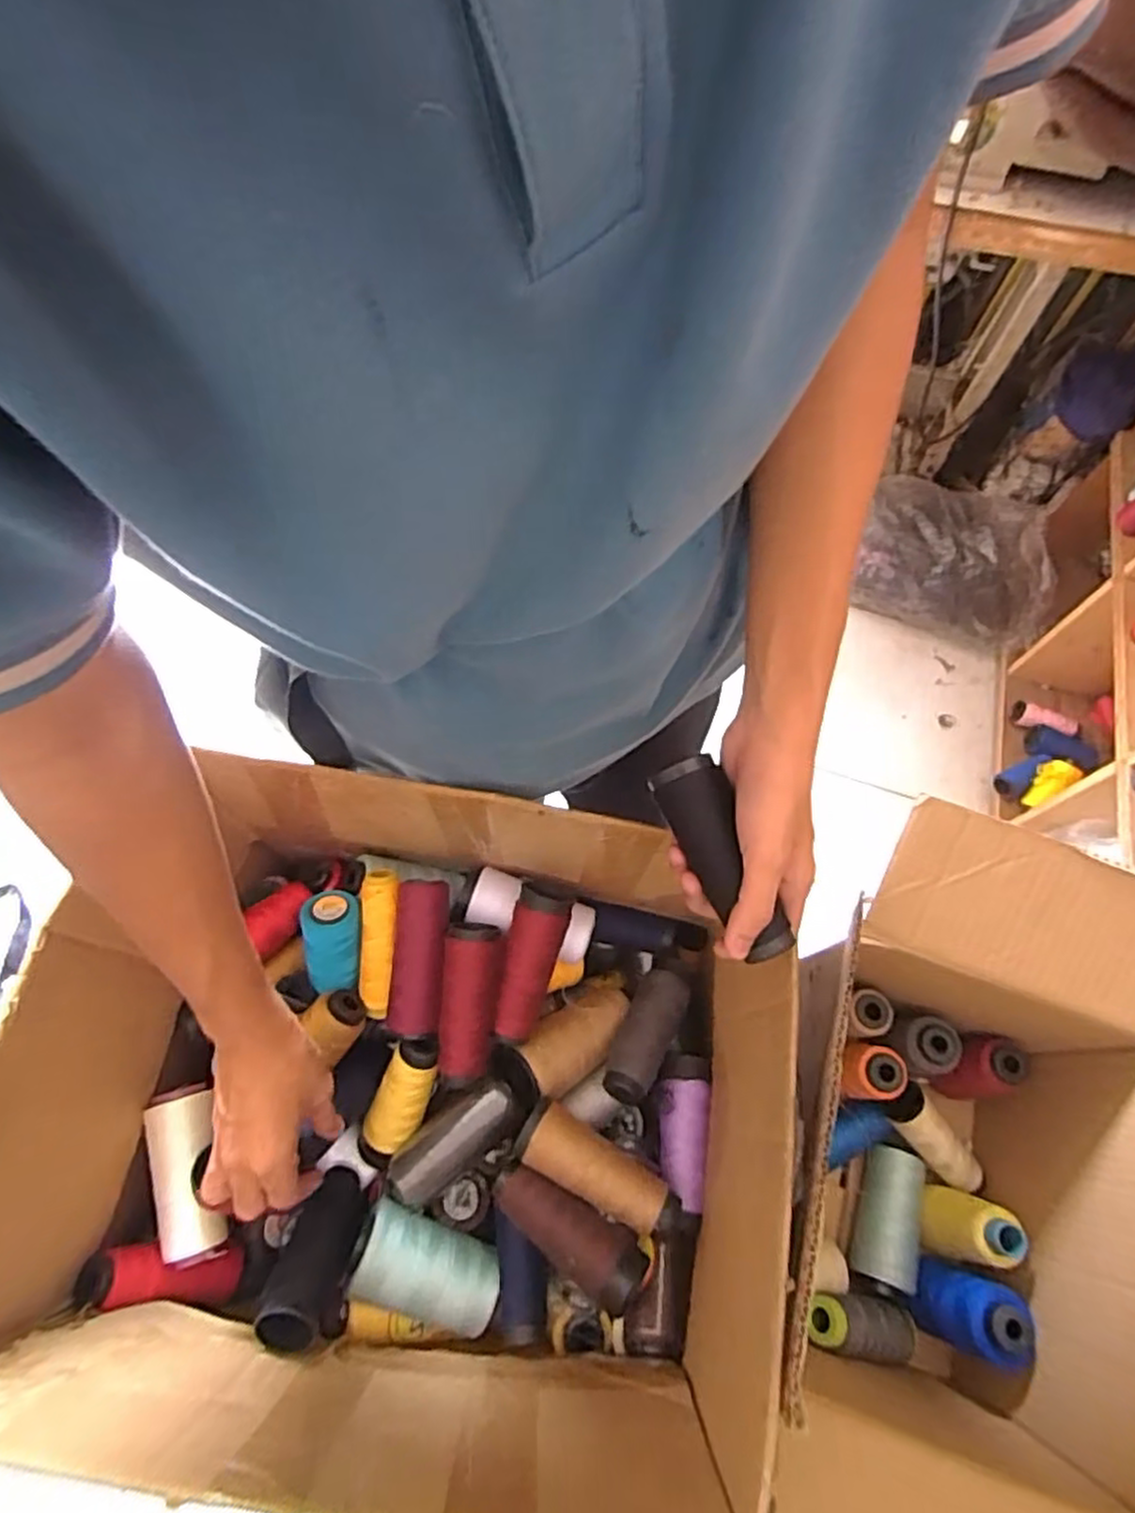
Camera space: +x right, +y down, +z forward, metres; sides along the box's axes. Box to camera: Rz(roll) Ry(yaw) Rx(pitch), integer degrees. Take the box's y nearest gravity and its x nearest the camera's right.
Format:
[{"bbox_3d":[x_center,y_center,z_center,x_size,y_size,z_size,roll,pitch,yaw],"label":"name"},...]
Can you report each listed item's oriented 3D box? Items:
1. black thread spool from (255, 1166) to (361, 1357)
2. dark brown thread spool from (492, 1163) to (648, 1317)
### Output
[{"bbox_3d":[-0.177,0.357,0.514,0.043,0.042,0.117,9,22,1],"label":"black thread spool"},{"bbox_3d":[0.001,0.330,0.499,0.115,0.034,0.044,22,65,30],"label":"dark brown thread spool"}]

